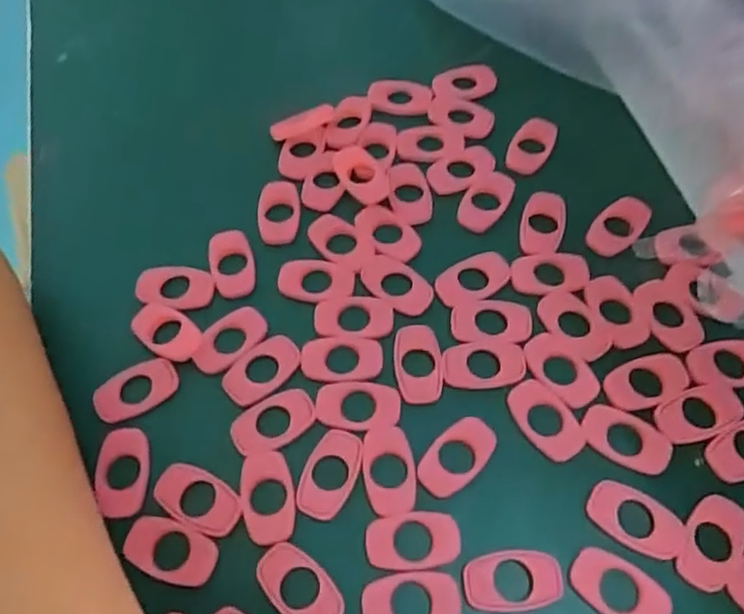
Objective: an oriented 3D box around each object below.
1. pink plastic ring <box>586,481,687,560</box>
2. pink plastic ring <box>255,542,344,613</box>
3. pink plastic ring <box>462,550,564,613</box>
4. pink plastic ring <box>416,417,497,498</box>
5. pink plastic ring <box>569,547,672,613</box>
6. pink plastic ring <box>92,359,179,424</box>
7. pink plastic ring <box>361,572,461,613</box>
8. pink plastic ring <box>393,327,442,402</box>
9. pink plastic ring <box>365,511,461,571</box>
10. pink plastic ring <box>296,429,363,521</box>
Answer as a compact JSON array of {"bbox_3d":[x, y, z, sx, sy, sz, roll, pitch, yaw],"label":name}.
[{"bbox_3d":[0.092,0.073,0.225,0.032,0.004,0.019,24,67,15],"label":"pink plastic ring"},{"bbox_3d":[-0.024,0.094,0.218,0.033,0.004,0.018,35,70,19],"label":"pink plastic ring"},{"bbox_3d":[0.047,0.091,0.216,0.033,0.004,0.018,-8,63,-1],"label":"pink plastic ring"},{"bbox_3d":[0.031,0.054,0.237,0.032,0.004,0.018,-41,68,-16],"label":"pink plastic ring"},{"bbox_3d":[0.082,0.093,0.215,0.033,0.004,0.019,31,68,17],"label":"pink plastic ring"},{"bbox_3d":[-0.093,0.033,0.256,0.032,0.005,0.018,-30,65,-12],"label":"pink plastic ring"},{"bbox_3d":[0.013,0.097,0.214,0.032,0.004,0.018,-2,63,2],"label":"pink plastic ring"},{"bbox_3d":[0.018,0.022,0.255,0.018,0.004,0.031,-3,63,2],"label":"pink plastic ring"},{"bbox_3d":[0.014,0.081,0.224,0.032,0.004,0.019,-7,63,0],"label":"pink plastic ring"},{"bbox_3d":[-0.015,0.060,0.236,0.018,0.004,0.032,18,65,12],"label":"pink plastic ring"}]

